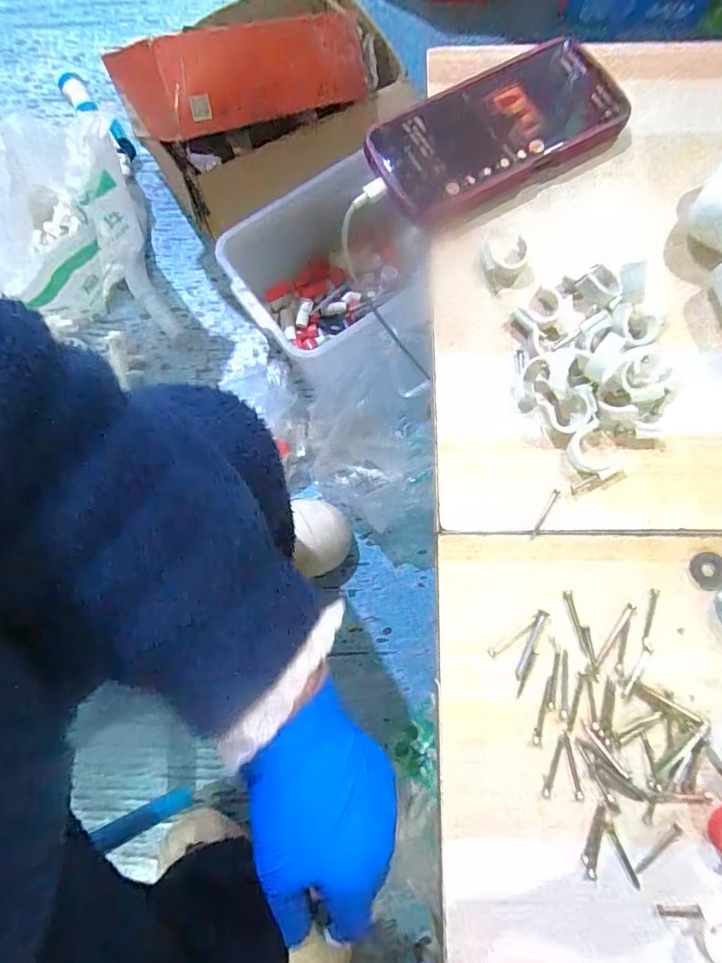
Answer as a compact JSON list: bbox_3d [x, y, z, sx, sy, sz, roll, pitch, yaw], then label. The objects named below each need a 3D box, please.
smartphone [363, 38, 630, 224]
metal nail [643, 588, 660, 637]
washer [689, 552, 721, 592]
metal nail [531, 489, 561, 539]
[{"bbox_3d":[0.093,-0.233,0.323,0.173,0.013,0.081,-29,78,-6],"label":"smartphone"},{"bbox_3d":[0.157,0.071,0.266,0.005,0.004,0.026,15,78,3],"label":"metal nail"},{"bbox_3d":[0.191,0.049,0.270,0.021,0.004,0.020,-15,77,-3],"label":"washer"},{"bbox_3d":[0.104,0.018,0.278,0.005,0.004,0.031,32,79,6],"label":"metal nail"}]

